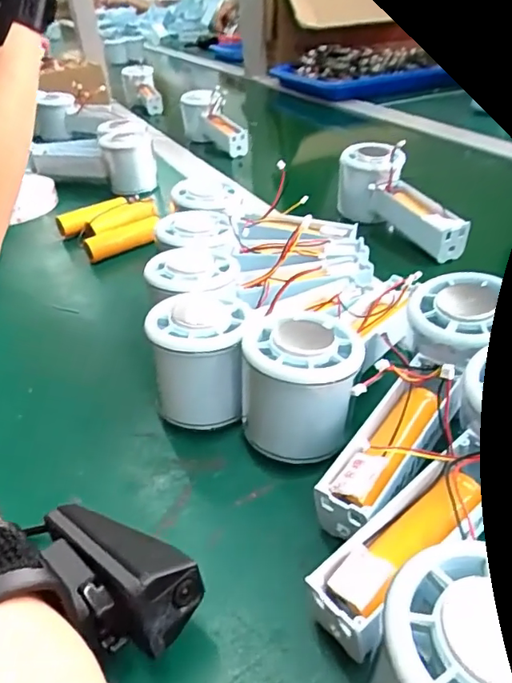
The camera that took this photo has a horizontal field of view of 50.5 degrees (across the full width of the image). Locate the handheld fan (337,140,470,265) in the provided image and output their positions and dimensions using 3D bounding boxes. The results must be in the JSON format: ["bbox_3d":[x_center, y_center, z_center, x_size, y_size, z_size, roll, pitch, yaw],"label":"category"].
[{"bbox_3d":[0.128,-0.118,0.479,0.047,0.073,0.140,-21,52,-24],"label":"handheld fan"}]

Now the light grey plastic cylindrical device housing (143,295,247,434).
[{"bbox_3d":[-0.030,0.011,0.297,0.049,0.065,0.050,-1,35,1],"label":"light grey plastic cylindrical device housing"}]

